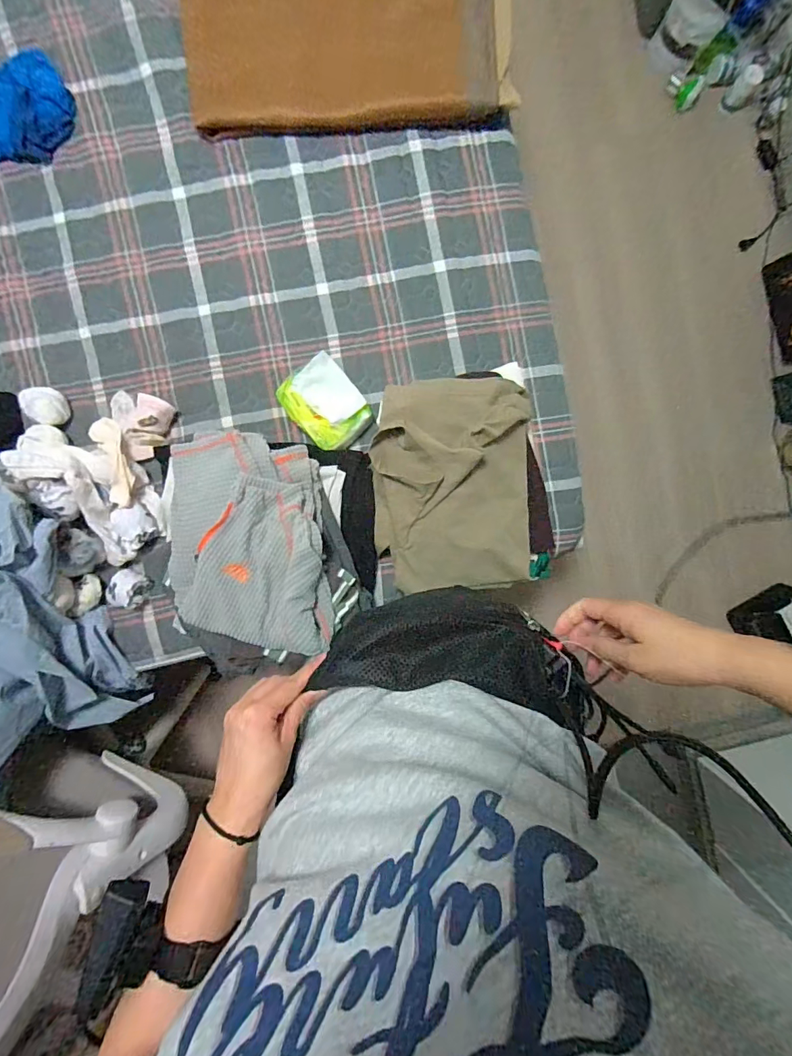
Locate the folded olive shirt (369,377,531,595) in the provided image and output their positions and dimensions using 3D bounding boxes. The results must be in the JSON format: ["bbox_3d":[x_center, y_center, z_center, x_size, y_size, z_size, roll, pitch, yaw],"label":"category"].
[{"bbox_3d":[0.087,-0.057,0.705,0.252,0.077,0.324,-3,94,-2],"label":"folded olive shirt"}]

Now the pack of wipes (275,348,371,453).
[{"bbox_3d":[-0.115,-0.201,0.764,0.114,0.053,0.142,-40,95,1],"label":"pack of wipes"}]

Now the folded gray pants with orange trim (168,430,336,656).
[{"bbox_3d":[-0.224,0.026,0.682,0.229,0.071,0.322,-6,94,-2],"label":"folded gray pants with orange trim"}]

